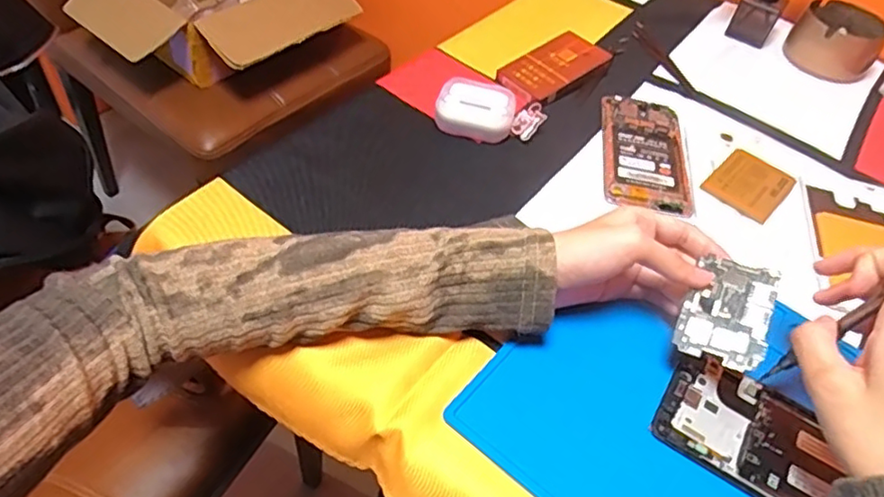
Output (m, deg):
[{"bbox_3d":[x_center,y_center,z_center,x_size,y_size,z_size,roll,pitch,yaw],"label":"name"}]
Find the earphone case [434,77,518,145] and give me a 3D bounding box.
[{"bbox_3d":[0.030,-0.117,0.523,0.064,0.030,0.048,15,49,7],"label":"earphone case"}]

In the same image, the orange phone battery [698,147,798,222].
[{"bbox_3d":[0.253,-0.053,0.505,0.055,0.007,0.068,37,54,24],"label":"orange phone battery"}]

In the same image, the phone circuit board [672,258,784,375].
[{"bbox_3d":[0.171,0.037,0.366,0.046,0.004,0.067,21,67,26],"label":"phone circuit board"}]

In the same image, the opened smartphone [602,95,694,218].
[{"bbox_3d":[0.172,-0.084,0.525,0.068,0.005,0.143,10,48,2],"label":"opened smartphone"}]

